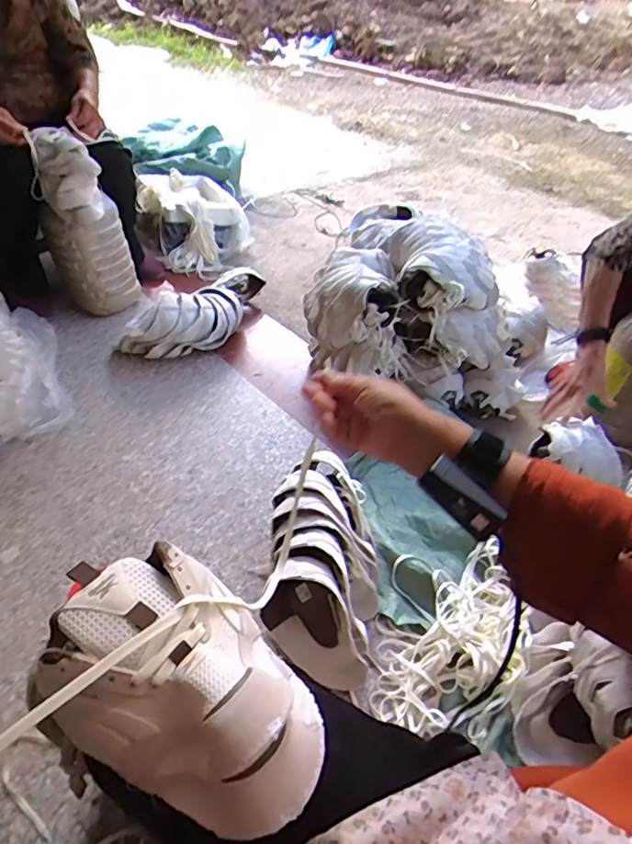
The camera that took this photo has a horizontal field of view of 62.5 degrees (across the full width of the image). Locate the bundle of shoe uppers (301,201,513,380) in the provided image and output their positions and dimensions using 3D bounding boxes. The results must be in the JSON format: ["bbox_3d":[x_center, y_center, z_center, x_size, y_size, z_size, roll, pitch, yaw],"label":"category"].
[{"bbox_3d":[0.221,-0.298,1.285,0.474,0.282,0.333,1,45,-1],"label":"bundle of shoe uppers"}]

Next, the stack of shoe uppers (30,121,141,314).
[{"bbox_3d":[-0.623,-0.508,1.392,0.169,0.448,0.155,14,46,13],"label":"stack of shoe uppers"}]

